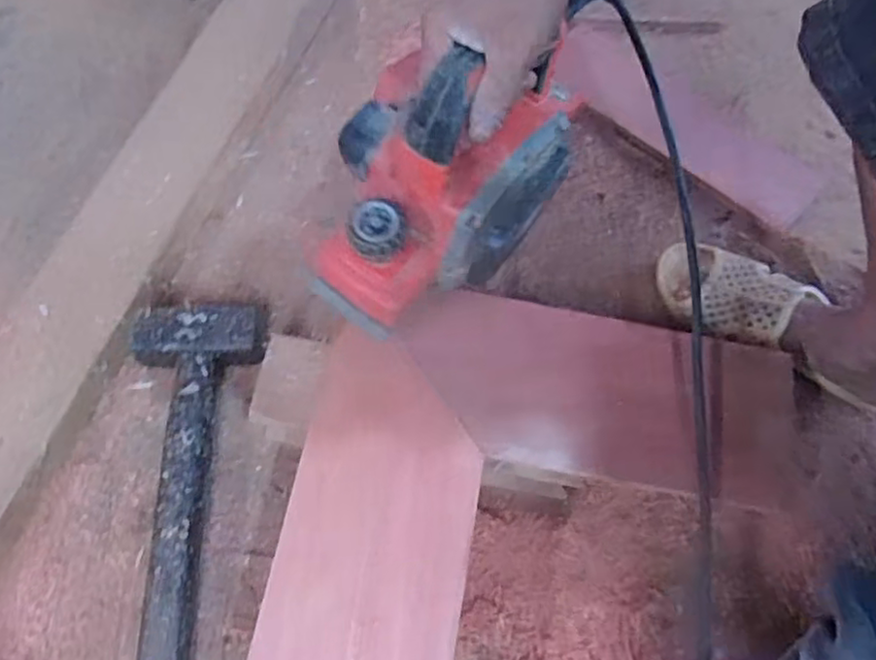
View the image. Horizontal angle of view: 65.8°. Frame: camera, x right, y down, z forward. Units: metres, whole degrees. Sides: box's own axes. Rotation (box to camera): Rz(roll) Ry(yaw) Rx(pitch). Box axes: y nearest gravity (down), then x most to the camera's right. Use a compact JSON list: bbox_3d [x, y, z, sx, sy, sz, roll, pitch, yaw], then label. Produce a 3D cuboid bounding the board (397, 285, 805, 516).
[{"bbox_3d":[0.133,0.050,0.539,0.319,0.013,0.135,11,67,-2],"label":"board"}]

